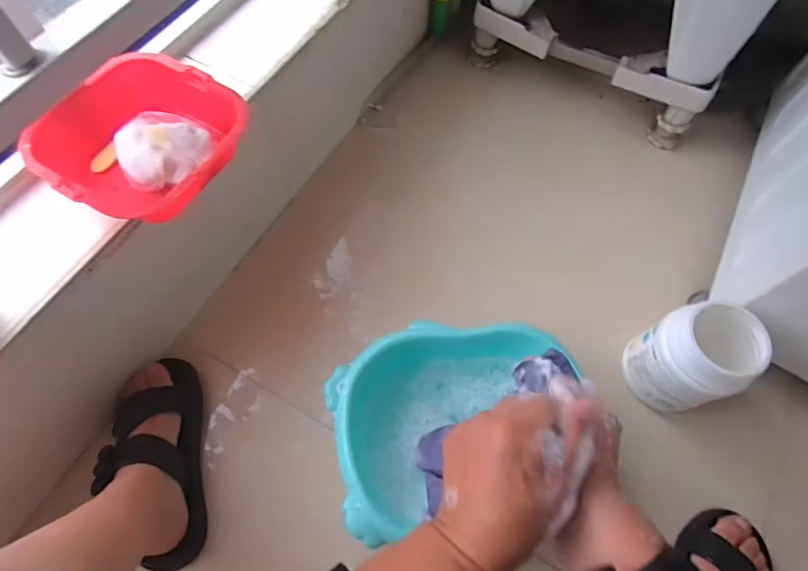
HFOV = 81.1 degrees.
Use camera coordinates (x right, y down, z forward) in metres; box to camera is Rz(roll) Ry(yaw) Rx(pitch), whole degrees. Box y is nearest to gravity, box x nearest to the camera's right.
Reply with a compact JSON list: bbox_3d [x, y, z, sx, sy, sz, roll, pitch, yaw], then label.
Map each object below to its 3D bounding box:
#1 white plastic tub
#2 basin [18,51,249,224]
[{"bbox_3d":[0.358,0.093,0.595,0.096,0.148,0.106,-16,66,-9],"label":"white plastic tub"},{"bbox_3d":[-0.282,-0.157,0.505,0.194,0.063,0.187,27,67,11],"label":"basin"}]

